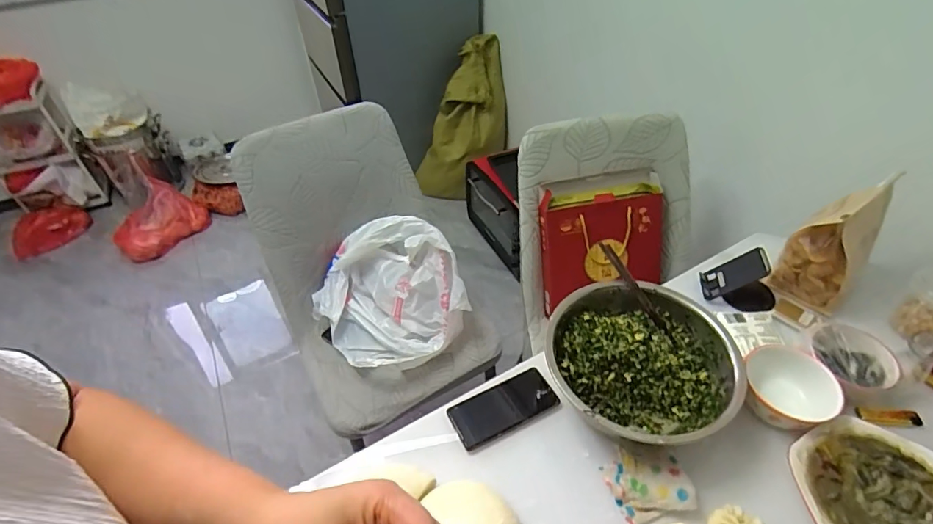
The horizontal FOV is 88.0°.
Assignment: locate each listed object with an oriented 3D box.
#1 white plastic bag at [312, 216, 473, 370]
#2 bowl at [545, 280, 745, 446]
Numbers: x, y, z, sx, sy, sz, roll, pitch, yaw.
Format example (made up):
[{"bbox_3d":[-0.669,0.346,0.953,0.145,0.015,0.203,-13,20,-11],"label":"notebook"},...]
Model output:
[{"bbox_3d":[-0.179,0.072,1.136,0.311,0.201,0.325,-28,51,-23],"label":"white plastic bag"},{"bbox_3d":[0.250,0.147,0.711,0.252,0.114,0.254,0,45,0],"label":"bowl"}]

